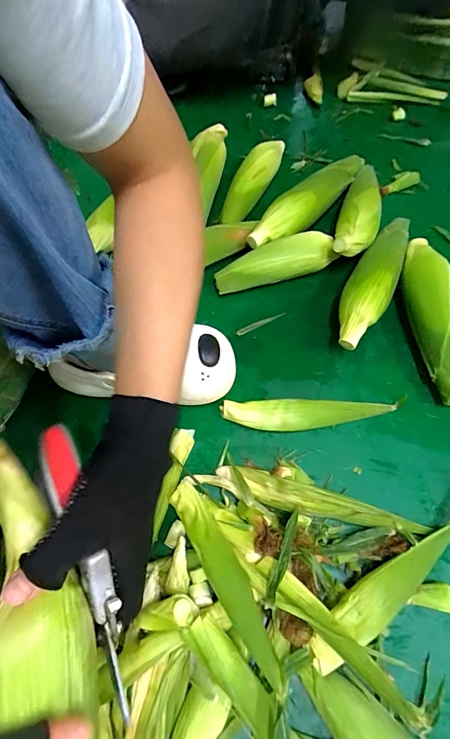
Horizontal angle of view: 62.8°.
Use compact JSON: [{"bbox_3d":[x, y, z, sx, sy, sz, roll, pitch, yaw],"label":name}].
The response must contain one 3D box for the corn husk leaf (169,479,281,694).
[{"bbox_3d":[-0.002,0.215,0.394,0.037,0.045,0.200,-28,68,-12],"label":"corn husk leaf"}]

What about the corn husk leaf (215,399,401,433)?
[{"bbox_3d":[0.118,0.063,0.500,0.240,0.038,0.042,1,64,1],"label":"corn husk leaf"}]

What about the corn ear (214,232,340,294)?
[{"bbox_3d":[0.077,-0.170,0.594,0.185,0.064,0.051,-11,64,-5],"label":"corn ear"}]

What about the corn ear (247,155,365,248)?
[{"bbox_3d":[0.153,-0.291,0.624,0.053,0.059,0.284,40,72,17],"label":"corn ear"}]

